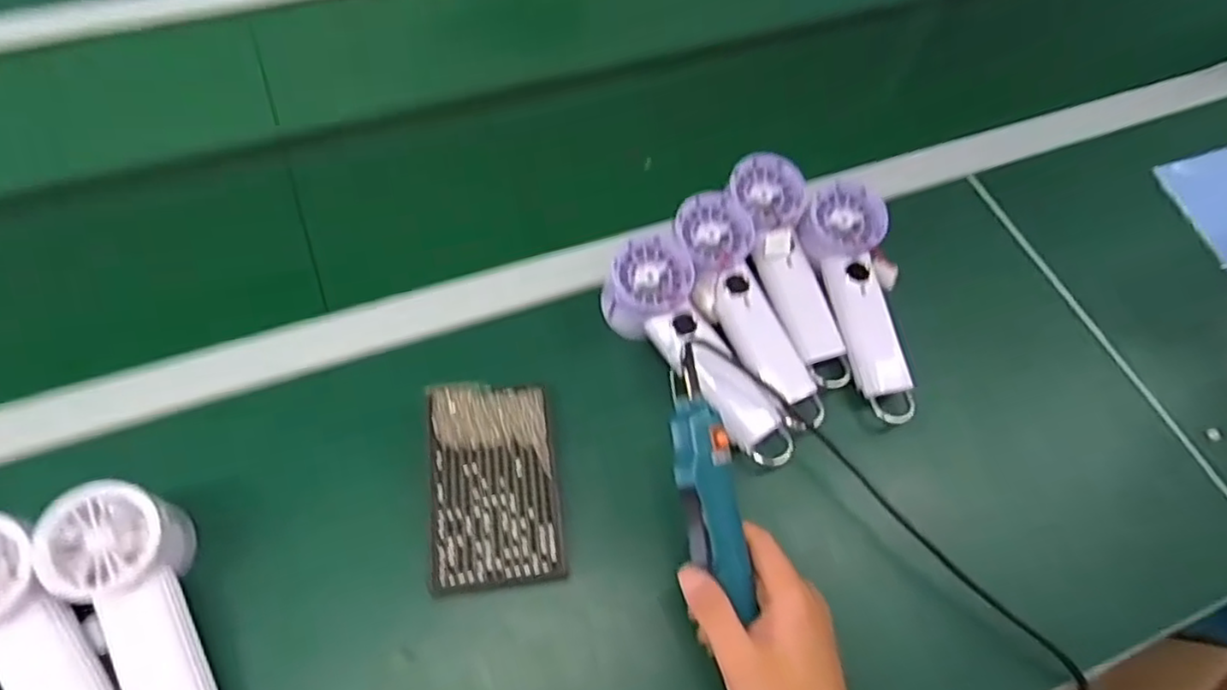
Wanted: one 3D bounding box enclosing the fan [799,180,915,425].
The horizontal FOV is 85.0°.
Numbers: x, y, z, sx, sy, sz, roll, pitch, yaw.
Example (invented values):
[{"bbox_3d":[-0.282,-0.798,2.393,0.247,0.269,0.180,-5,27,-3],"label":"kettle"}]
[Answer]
[{"bbox_3d":[0.200,-0.038,0.539,0.062,0.028,0.198,-7,77,-8],"label":"fan"}]

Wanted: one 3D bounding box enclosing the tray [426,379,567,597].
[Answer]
[{"bbox_3d":[-0.084,0.095,0.473,0.087,0.020,0.141,-6,63,-7],"label":"tray"}]

